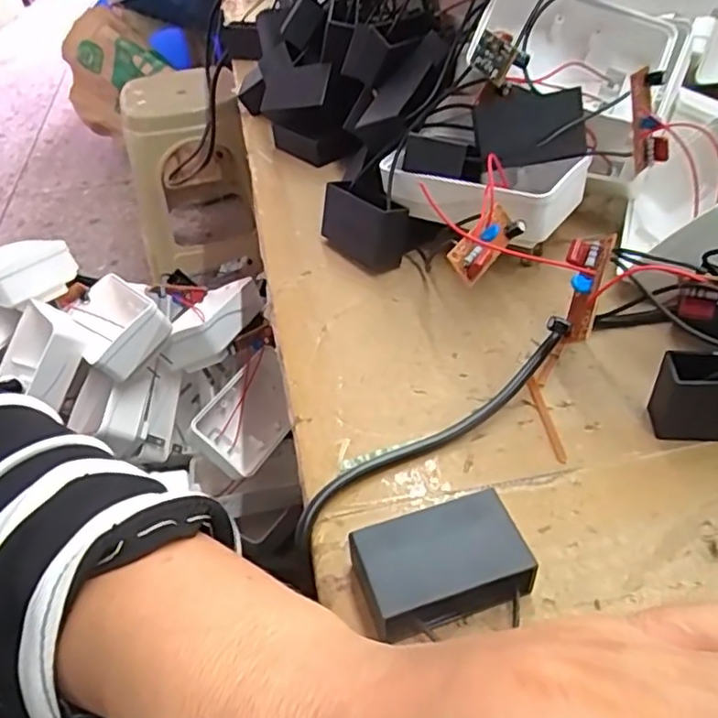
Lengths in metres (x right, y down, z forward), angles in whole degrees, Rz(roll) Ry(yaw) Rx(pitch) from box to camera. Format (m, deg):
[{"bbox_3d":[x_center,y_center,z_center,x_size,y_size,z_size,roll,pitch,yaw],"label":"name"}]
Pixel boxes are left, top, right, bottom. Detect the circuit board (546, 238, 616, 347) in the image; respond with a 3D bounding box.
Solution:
[{"bbox_3d":[0.085,-0.028,0.249,0.016,0.015,0.044,14,80,19],"label":"circuit board"}]

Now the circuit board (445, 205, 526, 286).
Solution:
[{"bbox_3d":[0.053,-0.050,0.269,0.017,0.015,0.043,22,48,29],"label":"circuit board"}]

